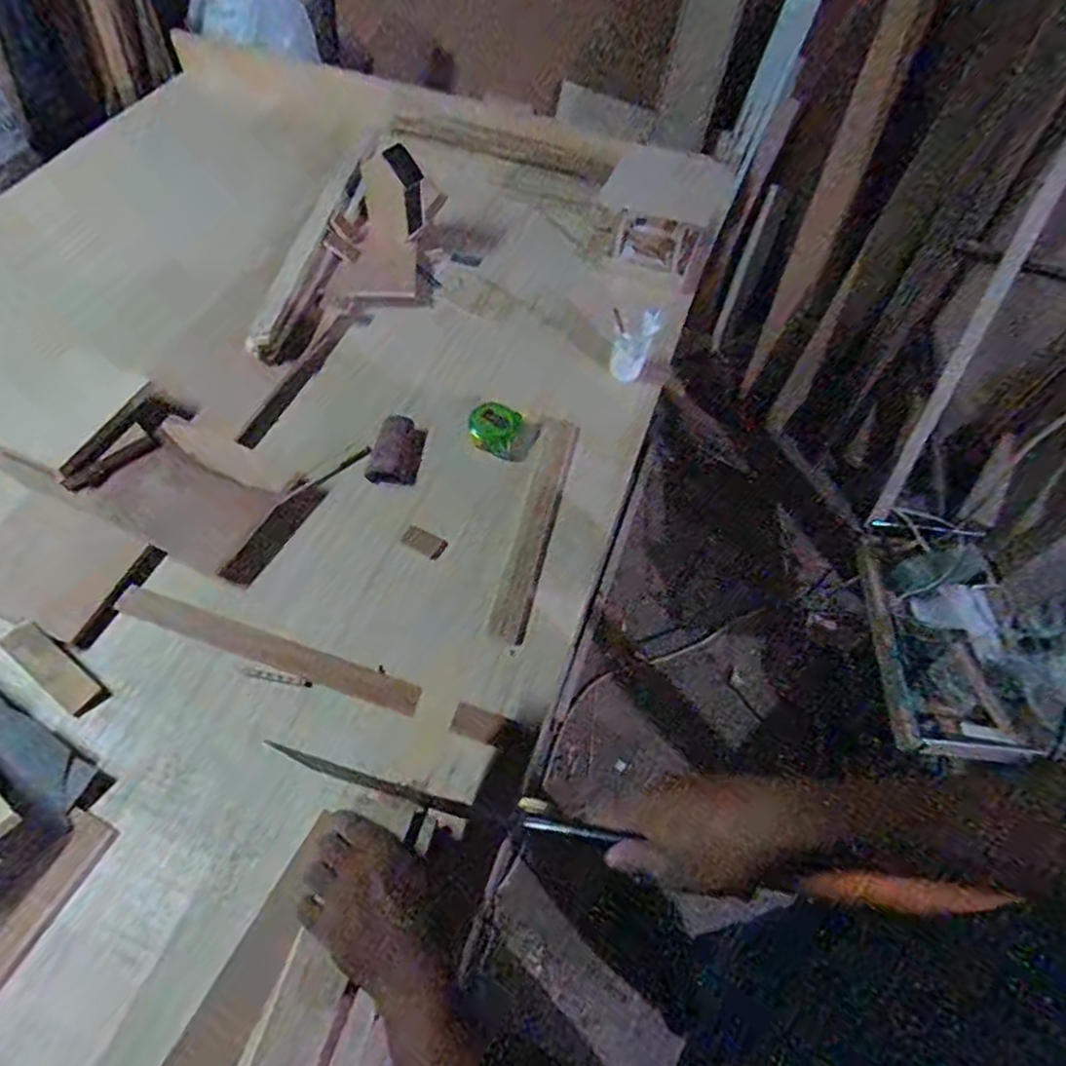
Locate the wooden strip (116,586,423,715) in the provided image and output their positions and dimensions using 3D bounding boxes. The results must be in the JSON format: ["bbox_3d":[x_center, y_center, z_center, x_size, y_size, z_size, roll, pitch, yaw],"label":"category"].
[{"bbox_3d":[-0.299,0.128,0.723,0.362,0.006,0.034,18,58,7],"label":"wooden strip"}]

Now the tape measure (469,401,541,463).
[{"bbox_3d":[-0.044,-0.142,0.906,0.091,0.036,0.075,21,59,10],"label":"tape measure"}]

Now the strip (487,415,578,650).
[{"bbox_3d":[0.004,-0.019,0.843,0.049,0.020,0.340,13,58,4],"label":"strip"}]

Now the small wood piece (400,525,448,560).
[{"bbox_3d":[-0.139,0.012,0.817,0.055,0.008,0.029,26,60,12],"label":"small wood piece"}]

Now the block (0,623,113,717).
[{"bbox_3d":[-0.511,0.144,0.685,0.127,0.015,0.038,33,61,16],"label":"block"}]

